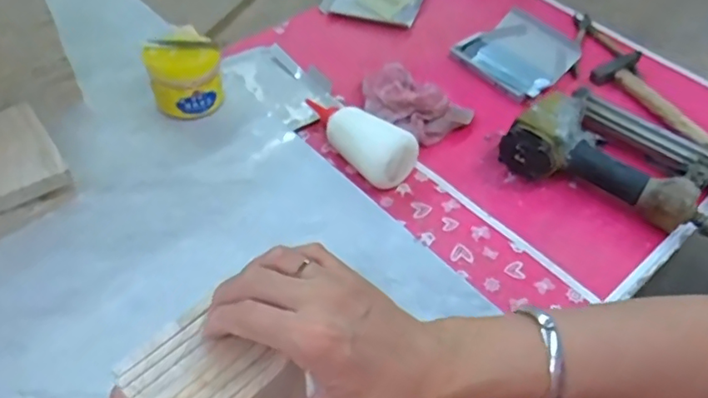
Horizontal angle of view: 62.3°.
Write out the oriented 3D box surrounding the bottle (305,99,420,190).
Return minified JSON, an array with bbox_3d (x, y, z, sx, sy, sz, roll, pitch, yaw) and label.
[{"bbox_3d":[-0.005,-0.073,0.639,0.162,0.048,0.053,37,55,24],"label":"bottle"}]

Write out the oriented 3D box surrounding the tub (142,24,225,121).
[{"bbox_3d":[-0.185,-0.133,0.644,0.072,0.078,0.071,3,49,-3],"label":"tub"}]

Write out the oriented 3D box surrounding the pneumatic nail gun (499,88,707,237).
[{"bbox_3d":[0.300,-0.044,0.635,0.240,0.062,0.153,28,52,18],"label":"pneumatic nail gun"}]

